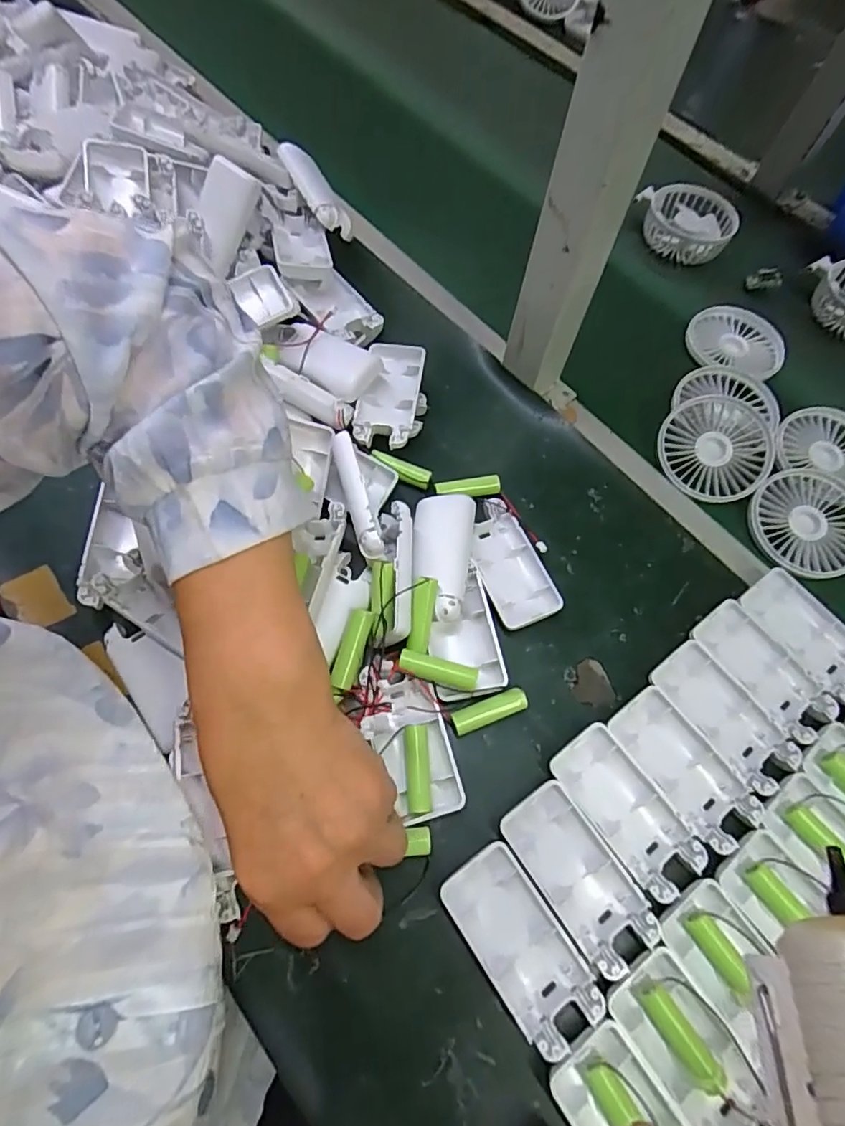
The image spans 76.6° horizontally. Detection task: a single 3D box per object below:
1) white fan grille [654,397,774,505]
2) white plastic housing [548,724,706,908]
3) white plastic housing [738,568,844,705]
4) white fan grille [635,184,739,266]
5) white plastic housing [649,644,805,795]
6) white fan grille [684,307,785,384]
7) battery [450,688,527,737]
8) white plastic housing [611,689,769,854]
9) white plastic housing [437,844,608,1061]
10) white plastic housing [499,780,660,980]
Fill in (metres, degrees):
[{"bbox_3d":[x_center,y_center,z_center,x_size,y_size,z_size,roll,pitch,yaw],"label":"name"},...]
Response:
[{"bbox_3d":[0.246,-0.096,0.442,0.097,0.019,0.085,-18,68,-12],"label":"white fan grille"},{"bbox_3d":[0.122,0.146,0.320,0.042,0.012,0.093,-33,72,-17],"label":"white plastic housing"},{"bbox_3d":[0.270,0.050,0.373,0.047,0.010,0.094,-28,69,-16],"label":"white plastic housing"},{"bbox_3d":[0.282,-0.368,0.578,0.092,0.031,0.092,7,65,-1],"label":"white fan grille"},{"bbox_3d":[0.195,0.100,0.349,0.045,0.013,0.094,-35,72,-18],"label":"white plastic housing"},{"bbox_3d":[0.298,-0.211,0.506,0.083,0.014,0.091,7,65,-1],"label":"white fan grille"},{"bbox_3d":[0.043,0.095,0.341,0.049,0.012,0.014,-19,68,-12],"label":"battery"},{"bbox_3d":[0.159,0.127,0.331,0.046,0.012,0.092,-31,71,-17],"label":"white plastic housing"},{"bbox_3d":[0.053,0.206,0.291,0.046,0.014,0.094,-32,71,-17],"label":"white plastic housing"},{"bbox_3d":[0.088,0.177,0.305,0.045,0.012,0.094,-33,71,-17],"label":"white plastic housing"}]

